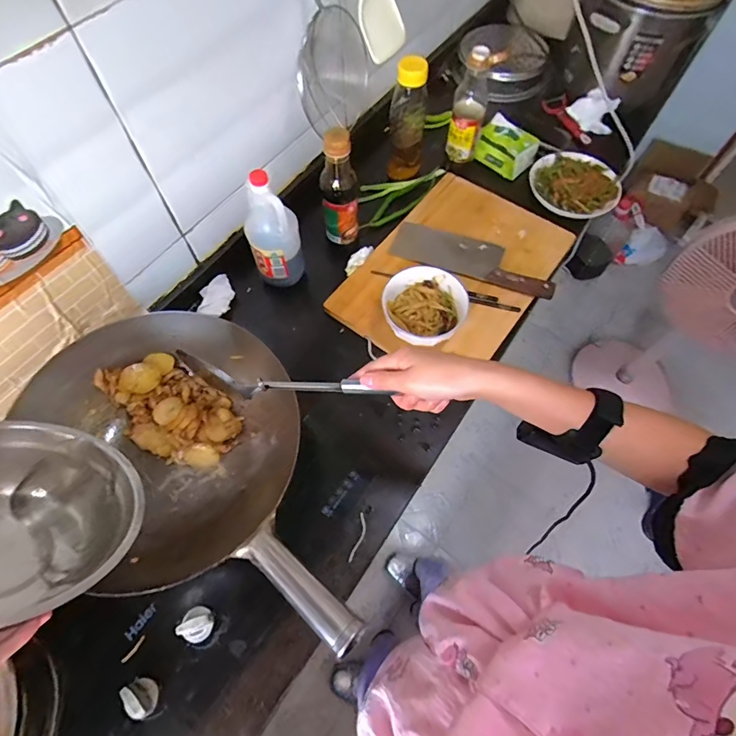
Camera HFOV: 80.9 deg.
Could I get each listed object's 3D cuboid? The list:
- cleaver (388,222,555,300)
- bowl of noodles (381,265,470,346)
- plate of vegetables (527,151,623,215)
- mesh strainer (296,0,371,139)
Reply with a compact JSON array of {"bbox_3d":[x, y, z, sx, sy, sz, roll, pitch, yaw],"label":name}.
[{"bbox_3d":[0.194,-0.206,0.793,0.296,0.020,0.094,20,65,9],"label":"cleaver"},{"bbox_3d":[0.092,-0.098,0.717,0.134,0.065,0.127,0,63,0],"label":"bowl of noodles"},{"bbox_3d":[0.414,-0.371,0.864,0.170,0.039,0.131,25,66,11],"label":"plate of vegetables"},{"bbox_3d":[-0.053,-0.565,0.630,0.105,0.411,0.165,3,63,1],"label":"mesh strainer"}]

